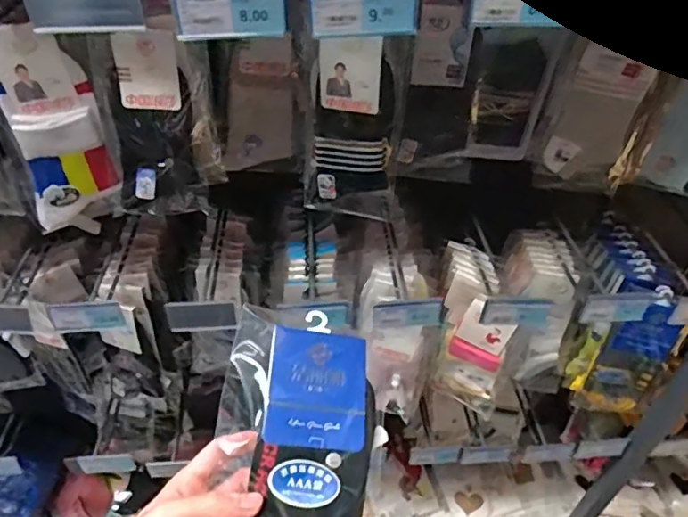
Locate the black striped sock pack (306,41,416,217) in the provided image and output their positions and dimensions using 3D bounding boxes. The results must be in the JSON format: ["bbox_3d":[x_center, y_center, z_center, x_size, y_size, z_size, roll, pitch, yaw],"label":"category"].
[{"bbox_3d":[0.010,-0.137,0.610,0.107,0.216,0.018,8,43,7],"label":"black striped sock pack"}]

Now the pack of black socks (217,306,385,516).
[{"bbox_3d":[-0.032,0.158,0.388,0.112,0.031,0.239,2,67,1],"label":"pack of black socks"}]

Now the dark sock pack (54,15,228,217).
[{"bbox_3d":[-0.206,-0.144,0.592,0.127,0.201,0.050,-11,44,-13],"label":"dark sock pack"}]

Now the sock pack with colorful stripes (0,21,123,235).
[{"bbox_3d":[-0.309,-0.137,0.585,0.095,0.214,0.025,-10,44,-12],"label":"sock pack with colorful stripes"}]

